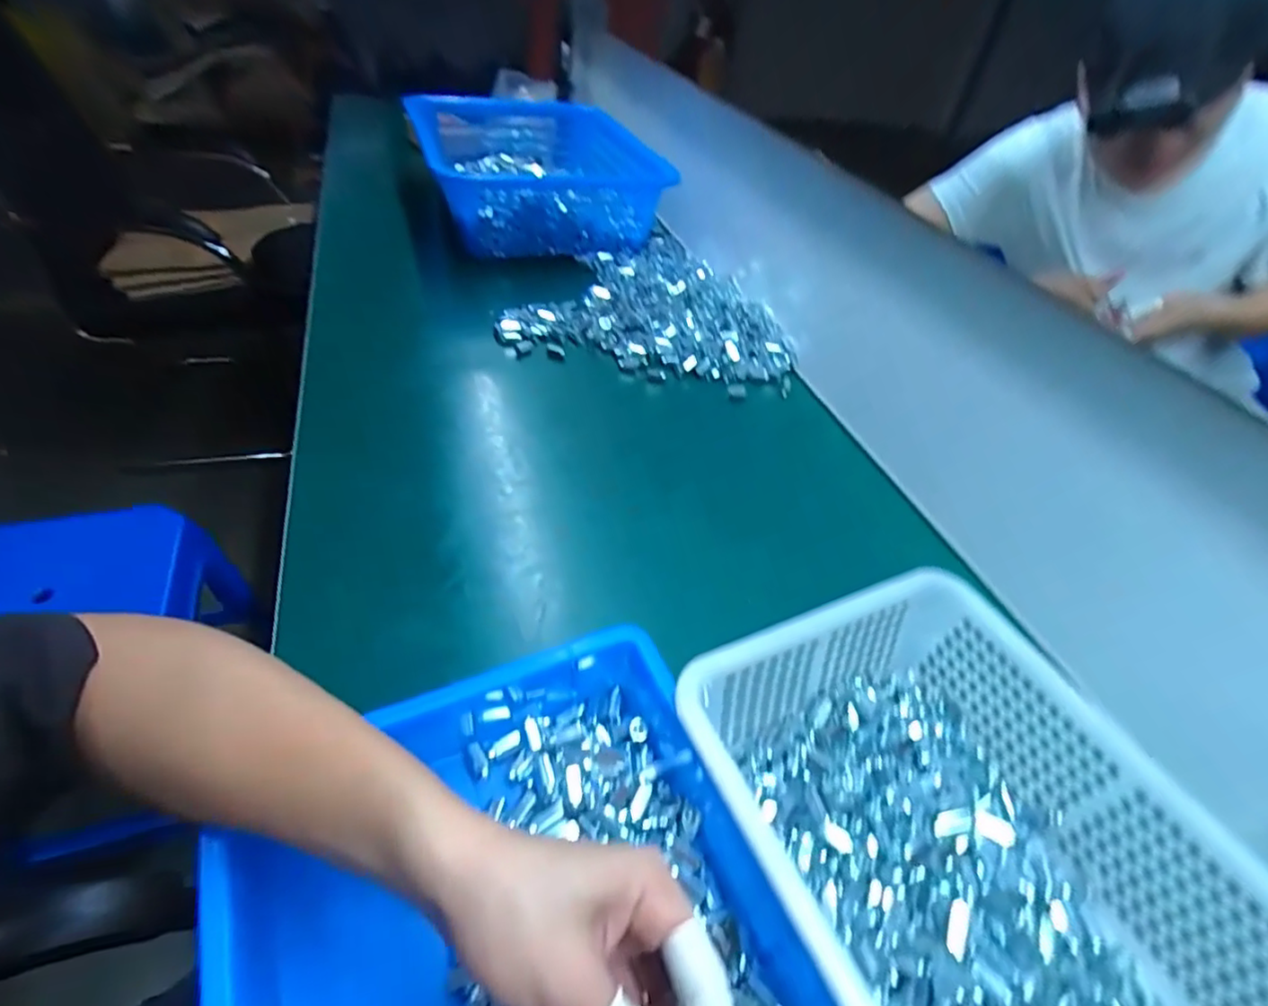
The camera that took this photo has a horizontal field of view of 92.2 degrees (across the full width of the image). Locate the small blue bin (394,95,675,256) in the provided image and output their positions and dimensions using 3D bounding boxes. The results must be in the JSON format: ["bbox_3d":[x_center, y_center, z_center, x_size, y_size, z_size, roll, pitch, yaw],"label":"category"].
[{"bbox_3d":[-0.168,-0.556,1.031,0.353,0.124,0.454,-11,46,-19],"label":"small blue bin"}]

